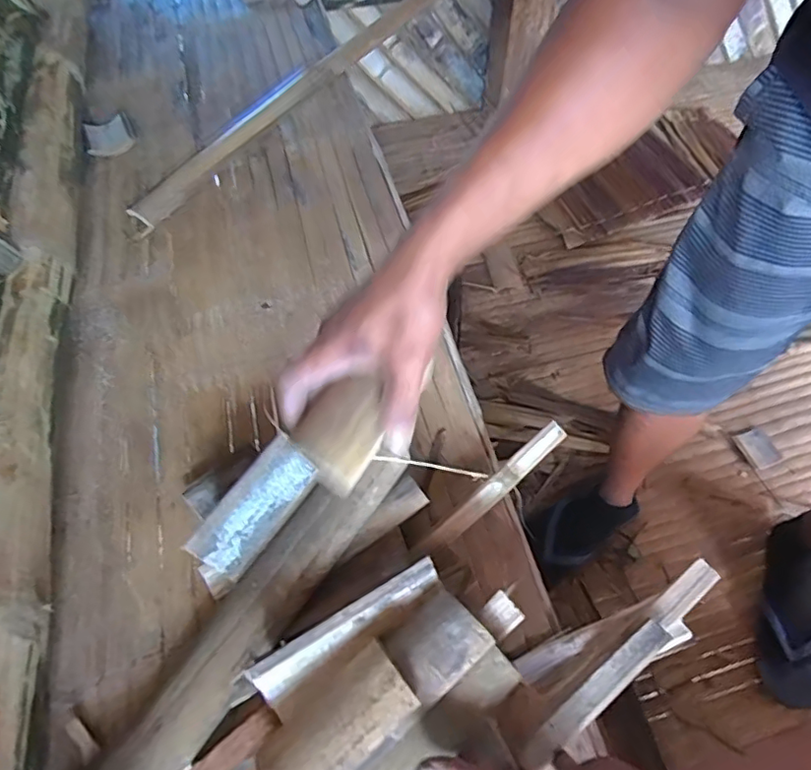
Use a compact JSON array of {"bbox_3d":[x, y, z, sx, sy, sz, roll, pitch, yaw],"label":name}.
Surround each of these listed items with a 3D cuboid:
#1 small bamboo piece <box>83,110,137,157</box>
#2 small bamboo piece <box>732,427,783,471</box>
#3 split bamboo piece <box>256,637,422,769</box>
[{"bbox_3d":[-0.448,-0.380,0.845,0.069,0.015,0.077,-23,60,-13],"label":"small bamboo piece"},{"bbox_3d":[0.669,0.118,1.061,0.073,0.014,0.073,-20,60,-10],"label":"small bamboo piece"},{"bbox_3d":[-0.045,0.220,0.359,0.104,0.019,0.061,-39,42,-9],"label":"split bamboo piece"}]

